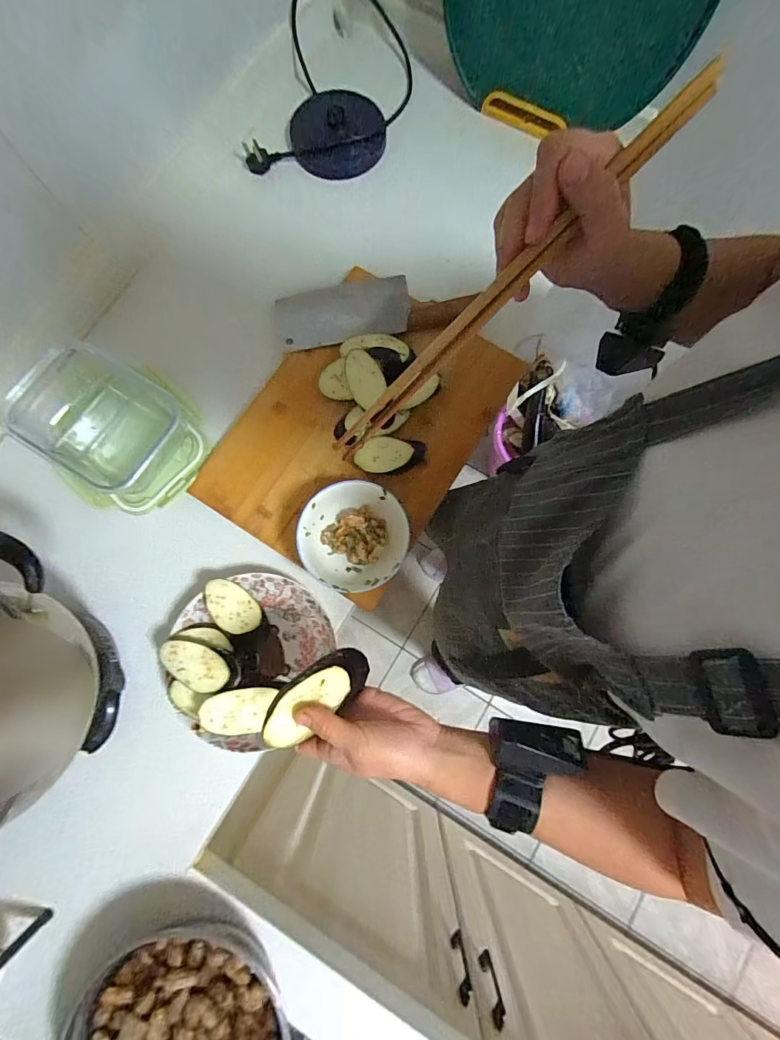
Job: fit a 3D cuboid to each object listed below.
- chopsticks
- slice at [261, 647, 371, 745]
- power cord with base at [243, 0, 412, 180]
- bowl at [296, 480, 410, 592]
[{"bbox_3d":[0.066,-0.142,0.268,0.292,0.014,0.011,-41,82,23],"label":"chopsticks"},{"bbox_3d":[-0.062,0.150,0.358,0.105,0.018,0.040,-30,80,-34],"label":"slice"},{"bbox_3d":[-0.081,-0.643,0.620,0.193,0.087,0.299,21,80,3],"label":"power cord with base"},{"bbox_3d":[-0.043,0.022,0.495,0.124,0.060,0.120,0,80,0],"label":"bowl"}]

